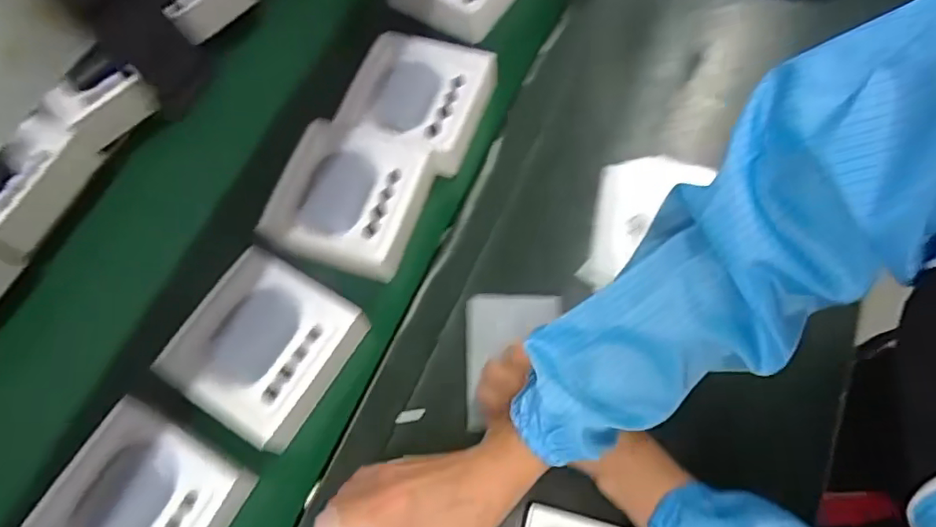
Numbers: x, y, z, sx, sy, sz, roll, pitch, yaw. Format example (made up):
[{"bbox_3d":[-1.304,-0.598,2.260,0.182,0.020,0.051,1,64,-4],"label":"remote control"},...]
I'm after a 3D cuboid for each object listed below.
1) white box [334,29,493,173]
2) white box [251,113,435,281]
[{"bbox_3d":[-0.057,-0.179,0.631,0.162,0.056,0.146,22,73,10],"label":"white box"},{"bbox_3d":[-0.120,-0.067,0.593,0.140,0.056,0.146,16,72,8],"label":"white box"}]

